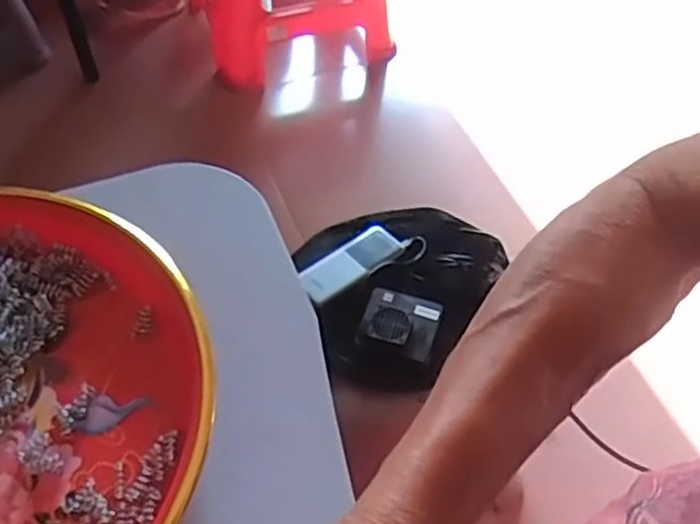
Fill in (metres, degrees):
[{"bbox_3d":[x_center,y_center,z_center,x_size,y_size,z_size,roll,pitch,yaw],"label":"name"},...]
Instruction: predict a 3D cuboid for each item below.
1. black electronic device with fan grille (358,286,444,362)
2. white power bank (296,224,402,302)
[{"bbox_3d":[0.052,0.060,0.747,0.078,0.015,0.067,19,54,14],"label":"black electronic device with fan grille"},{"bbox_3d":[0.002,-0.002,0.801,0.121,0.014,0.052,-35,60,-25],"label":"white power bank"}]

